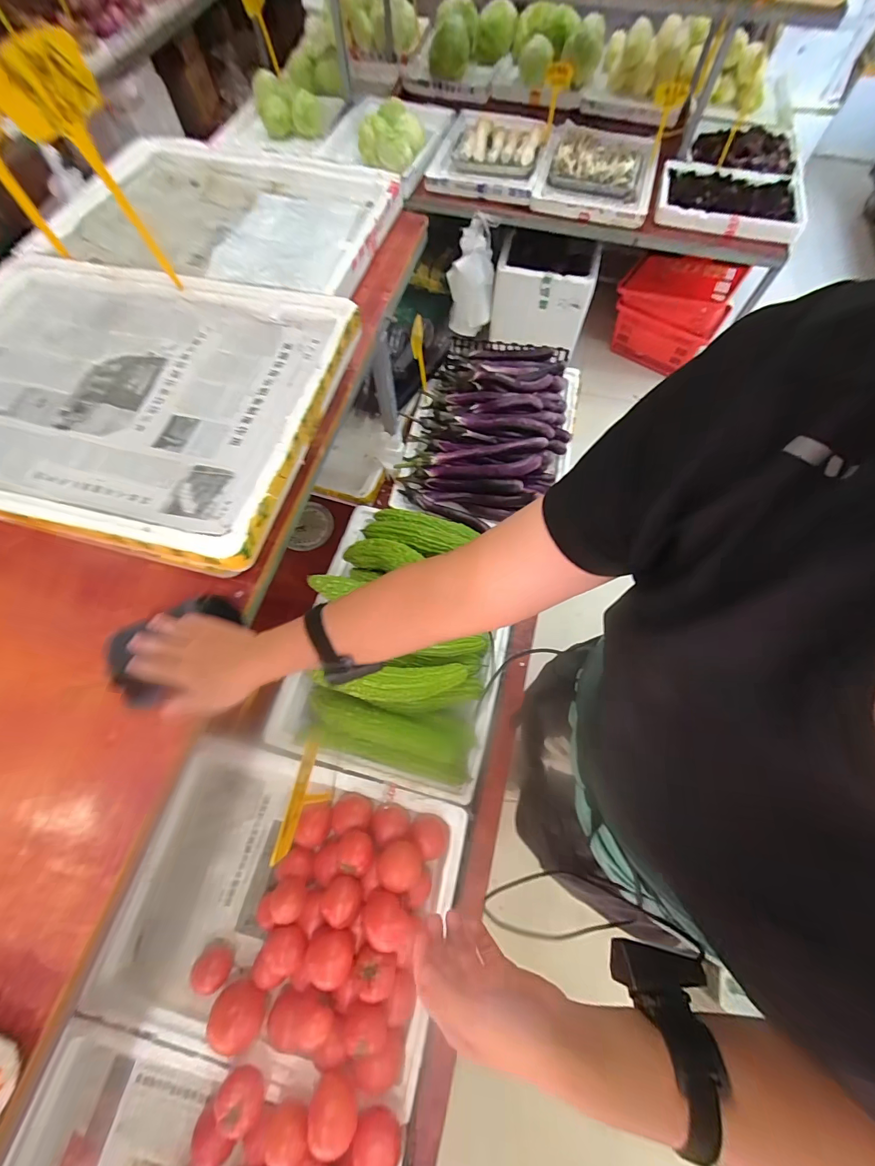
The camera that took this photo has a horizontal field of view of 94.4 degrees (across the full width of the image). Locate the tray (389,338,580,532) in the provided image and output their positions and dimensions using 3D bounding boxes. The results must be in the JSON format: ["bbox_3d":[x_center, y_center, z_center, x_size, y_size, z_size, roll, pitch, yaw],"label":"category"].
[{"bbox_3d":[0.146,-0.435,1.113,0.426,0.118,0.597,15,68,6],"label":"tray"}]

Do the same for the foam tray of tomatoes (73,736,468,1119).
[{"bbox_3d":[-0.269,0.578,0.728,0.565,0.121,0.460,12,68,5],"label":"foam tray of tomatoes"}]

